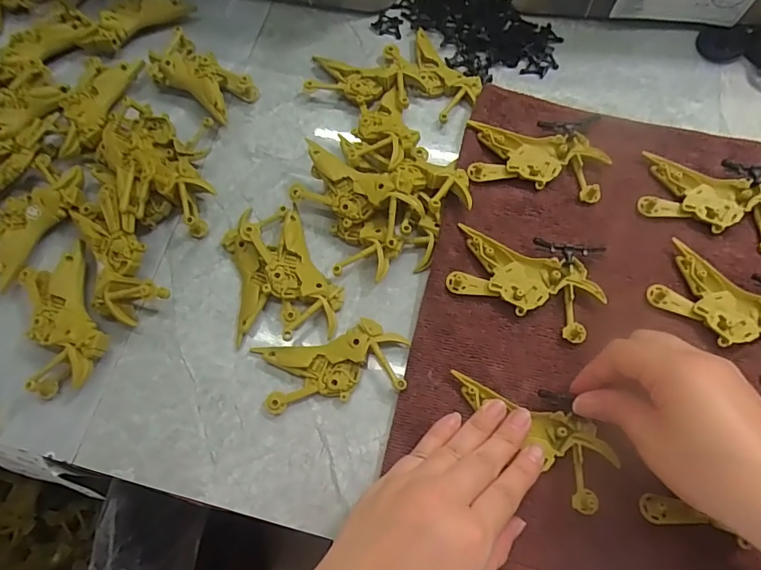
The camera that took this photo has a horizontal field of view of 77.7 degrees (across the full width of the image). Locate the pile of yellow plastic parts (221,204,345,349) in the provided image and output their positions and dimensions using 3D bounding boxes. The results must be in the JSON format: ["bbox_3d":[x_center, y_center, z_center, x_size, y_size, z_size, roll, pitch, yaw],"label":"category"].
[{"bbox_3d":[-0.072,-0.012,0.340,0.074,0.019,0.104,-14,69,-3],"label":"pile of yellow plastic parts"}]

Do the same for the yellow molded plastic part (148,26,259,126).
[{"bbox_3d":[-0.154,-0.175,0.402,0.091,0.022,0.049,36,74,15],"label":"yellow molded plastic part"}]

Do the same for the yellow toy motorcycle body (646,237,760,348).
[{"bbox_3d":[0.234,0.019,0.313,0.100,0.008,0.048,39,75,16],"label":"yellow toy motorcycle body"}]

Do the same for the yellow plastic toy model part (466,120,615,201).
[{"bbox_3d":[0.118,-0.095,0.361,0.100,0.011,0.049,11,70,7],"label":"yellow plastic toy model part"}]

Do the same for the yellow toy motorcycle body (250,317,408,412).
[{"bbox_3d":[-0.031,0.053,0.316,0.096,0.015,0.047,-10,69,-1],"label":"yellow toy motorcycle body"}]

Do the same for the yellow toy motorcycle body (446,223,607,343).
[{"bbox_3d":[0.099,-0.003,0.327,0.100,0.009,0.050,24,72,11],"label":"yellow toy motorcycle body"}]

